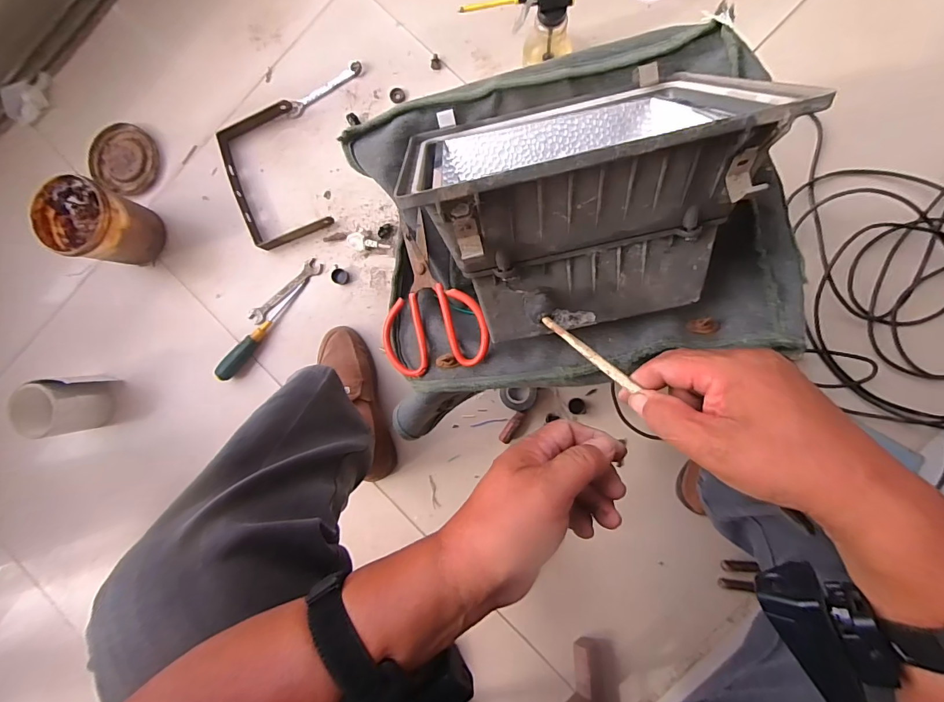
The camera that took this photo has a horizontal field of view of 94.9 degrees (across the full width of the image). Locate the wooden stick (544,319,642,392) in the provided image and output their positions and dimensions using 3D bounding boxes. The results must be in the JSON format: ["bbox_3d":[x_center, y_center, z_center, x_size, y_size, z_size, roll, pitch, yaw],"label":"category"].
[{"bbox_3d":[0.083,0.001,0.315,0.007,0.005,0.088,-50,59,6],"label":"wooden stick"}]

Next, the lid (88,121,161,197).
[{"bbox_3d":[-0.634,-0.349,0.791,0.120,0.014,0.120,0,93,-9],"label":"lid"}]

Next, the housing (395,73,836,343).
[{"bbox_3d":[0.085,-0.126,0.325,0.229,0.155,0.204,-12,89,5],"label":"housing"}]

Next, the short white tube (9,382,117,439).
[{"bbox_3d":[-0.707,0.098,0.763,0.113,0.099,0.095,-8,89,5],"label":"short white tube"}]

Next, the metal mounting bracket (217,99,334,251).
[{"bbox_3d":[-0.343,-0.301,0.742,0.142,0.031,0.226,-20,88,5],"label":"metal mounting bracket"}]

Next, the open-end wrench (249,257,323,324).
[{"bbox_3d":[-0.330,-0.107,0.770,0.156,0.004,0.030,-40,98,1],"label":"open-end wrench"}]

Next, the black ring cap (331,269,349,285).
[{"bbox_3d":[-0.230,-0.130,0.759,0.030,0.009,0.027,18,94,6],"label":"black ring cap"}]

